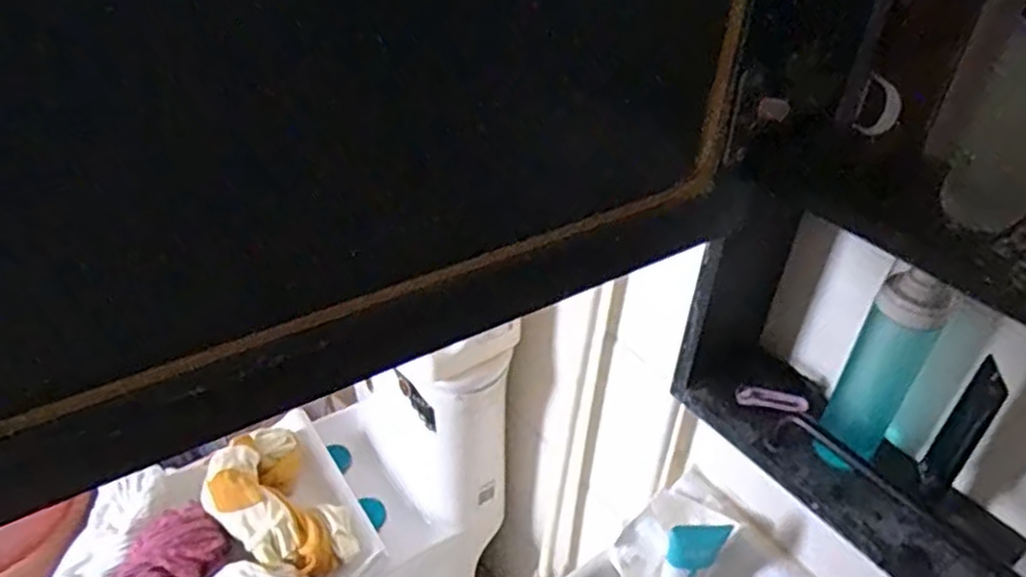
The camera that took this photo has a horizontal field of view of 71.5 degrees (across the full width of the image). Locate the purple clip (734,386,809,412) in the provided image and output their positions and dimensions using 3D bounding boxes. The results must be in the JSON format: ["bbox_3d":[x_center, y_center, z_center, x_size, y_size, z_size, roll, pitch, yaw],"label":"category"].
[{"bbox_3d":[0.222,0.095,0.611,0.059,0.013,0.014,10,40,9],"label":"purple clip"}]

